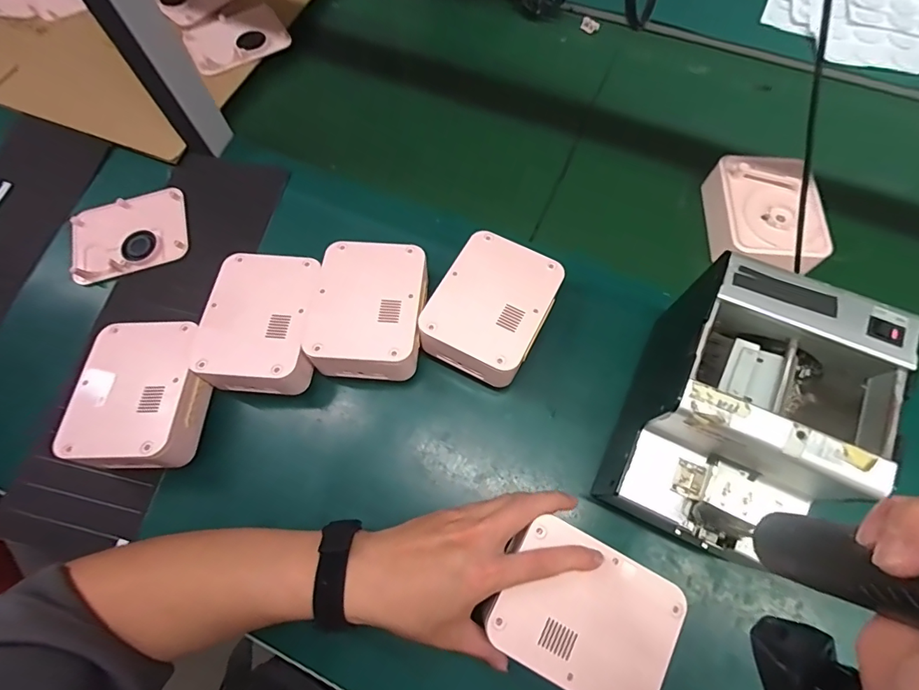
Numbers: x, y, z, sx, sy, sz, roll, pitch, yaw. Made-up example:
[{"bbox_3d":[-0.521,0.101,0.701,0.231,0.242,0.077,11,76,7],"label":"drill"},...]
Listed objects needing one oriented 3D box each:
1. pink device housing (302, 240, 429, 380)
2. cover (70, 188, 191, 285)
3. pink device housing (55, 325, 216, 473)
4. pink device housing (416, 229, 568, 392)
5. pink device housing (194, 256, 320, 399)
[{"bbox_3d":[-0.085,-0.036,0.431,0.102,0.039,0.129,5,64,4],"label":"pink device housing"},{"bbox_3d":[-0.372,-0.125,0.509,0.126,0.021,0.091,-18,69,-6],"label":"cover"},{"bbox_3d":[-0.288,0.043,0.407,0.101,0.038,0.130,-1,68,1],"label":"pink device housing"},{"bbox_3d":[0.031,-0.033,0.436,0.102,0.058,0.132,25,71,11],"label":"pink device housing"},{"bbox_3d":[-0.186,-0.022,0.430,0.102,0.039,0.130,3,67,3],"label":"pink device housing"}]

